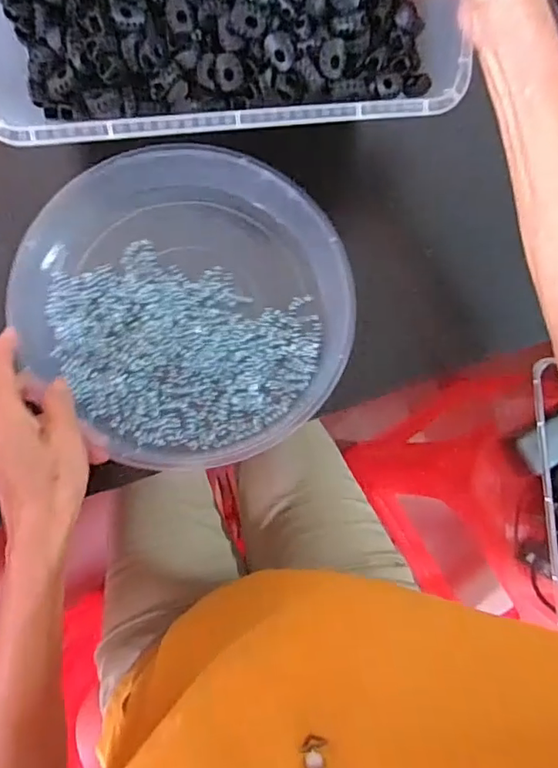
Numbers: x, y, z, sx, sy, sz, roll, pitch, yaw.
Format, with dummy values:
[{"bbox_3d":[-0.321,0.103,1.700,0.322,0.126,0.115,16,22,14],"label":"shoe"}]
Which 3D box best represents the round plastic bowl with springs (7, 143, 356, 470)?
[{"bbox_3d":[-0.065,-0.058,0.419,0.235,0.043,0.219,1,82,-6],"label":"round plastic bowl with springs"}]

